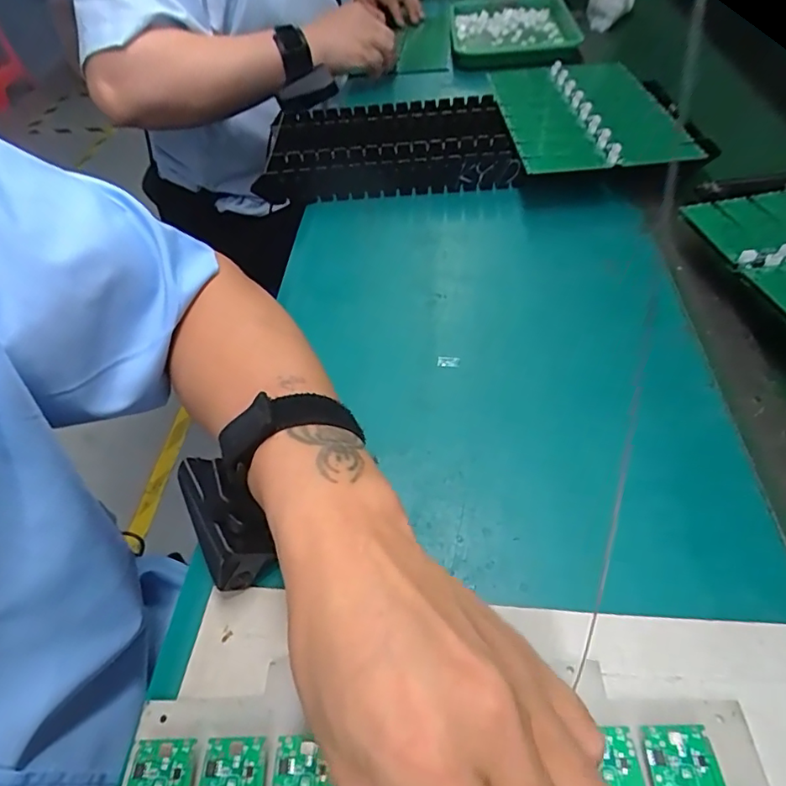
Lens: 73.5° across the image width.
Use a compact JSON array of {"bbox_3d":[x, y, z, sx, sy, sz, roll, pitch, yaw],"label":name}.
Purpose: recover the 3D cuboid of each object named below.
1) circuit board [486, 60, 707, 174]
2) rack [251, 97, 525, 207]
[{"bbox_3d":[0.188,-0.286,0.528,0.158,0.018,0.240,-5,50,5],"label":"circuit board"},{"bbox_3d":[-0.006,-0.244,0.526,0.232,0.041,0.133,-3,49,2],"label":"rack"}]

